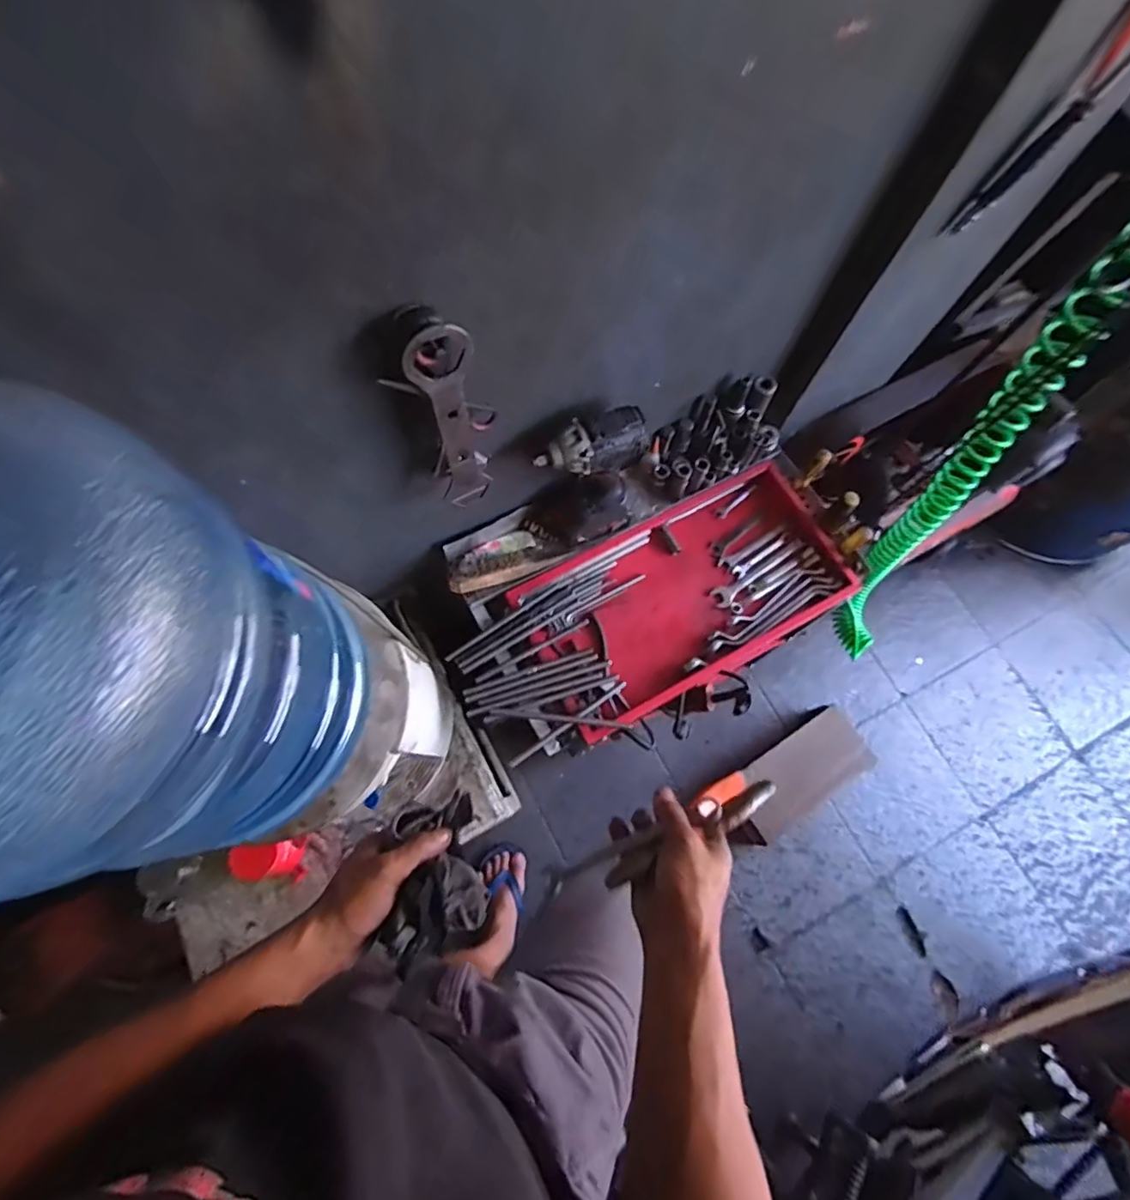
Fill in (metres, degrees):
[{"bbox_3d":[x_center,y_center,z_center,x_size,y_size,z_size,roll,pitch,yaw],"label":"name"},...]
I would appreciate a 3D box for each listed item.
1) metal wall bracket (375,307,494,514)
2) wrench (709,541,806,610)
[{"bbox_3d":[-0.116,-0.179,0.575,0.080,0.271,0.050,-28,73,-8],"label":"metal wall bracket"},{"bbox_3d":[0.308,-0.046,0.914,0.177,0.012,0.032,-33,75,-13],"label":"wrench"}]

